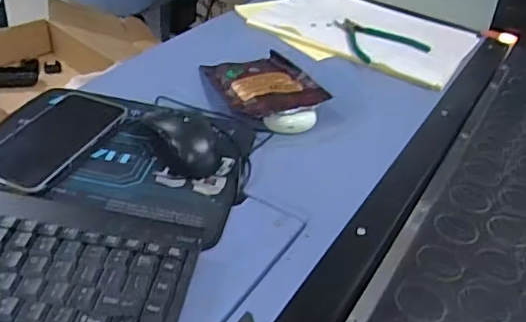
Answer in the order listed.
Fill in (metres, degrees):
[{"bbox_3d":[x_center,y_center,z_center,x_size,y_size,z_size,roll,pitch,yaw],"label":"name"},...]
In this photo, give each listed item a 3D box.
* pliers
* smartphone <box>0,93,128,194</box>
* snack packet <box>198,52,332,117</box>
[{"bbox_3d":[0.161,-0.187,0.846,0.125,0.009,0.134,-17,42,-28],"label":"pliers"},{"bbox_3d":[-0.207,-0.021,0.552,0.080,0.010,0.159,16,37,13],"label":"smartphone"},{"bbox_3d":[0.002,-0.098,0.721,0.118,0.027,0.145,-10,39,-22],"label":"snack packet"}]

